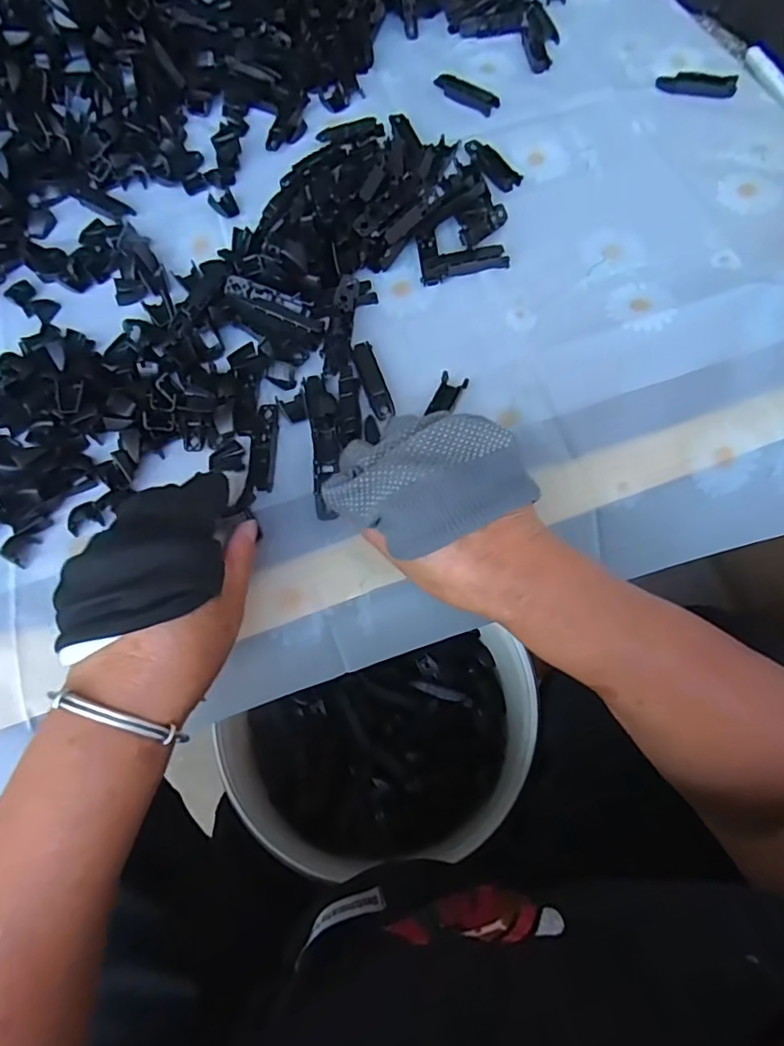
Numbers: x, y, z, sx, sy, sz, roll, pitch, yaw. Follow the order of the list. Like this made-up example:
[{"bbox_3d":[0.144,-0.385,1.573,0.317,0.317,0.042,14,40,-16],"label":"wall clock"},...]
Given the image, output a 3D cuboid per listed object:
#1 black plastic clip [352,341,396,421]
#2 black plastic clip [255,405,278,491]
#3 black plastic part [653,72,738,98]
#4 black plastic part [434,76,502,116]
[{"bbox_3d":[-0.013,-0.099,0.397,0.015,0.007,0.062,-18,68,-4],"label":"black plastic clip"},{"bbox_3d":[-0.083,-0.052,0.379,0.012,0.007,0.065,-2,68,2],"label":"black plastic clip"},{"bbox_3d":[0.267,-0.382,0.497,0.066,0.009,0.023,16,69,9],"label":"black plastic part"},{"bbox_3d":[0.067,-0.388,0.513,0.064,0.007,0.024,35,74,16],"label":"black plastic part"}]

